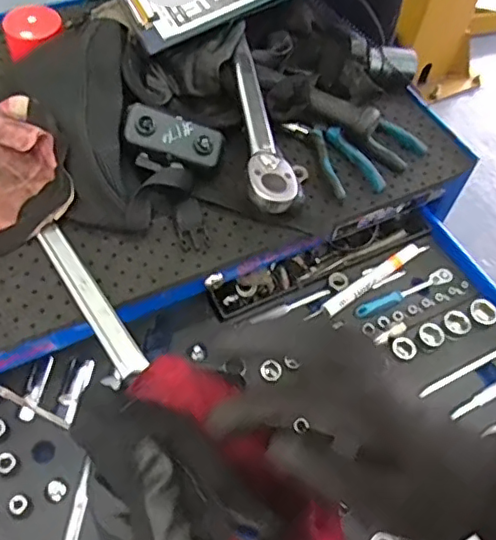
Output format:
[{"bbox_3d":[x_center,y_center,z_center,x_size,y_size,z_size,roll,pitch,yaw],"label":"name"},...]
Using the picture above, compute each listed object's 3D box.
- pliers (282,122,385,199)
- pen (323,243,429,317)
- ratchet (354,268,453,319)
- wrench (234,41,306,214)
[{"bbox_3d":[0.093,-0.127,0.621,0.052,0.018,0.123,-16,58,-19],"label":"pliers"},{"bbox_3d":[0.142,0.007,0.640,0.147,0.015,0.020,-32,64,-27],"label":"pen"},{"bbox_3d":[0.172,0.026,0.635,0.125,0.018,0.018,-20,59,-22],"label":"ratchet"},{"bbox_3d":[0.019,-0.155,0.590,0.055,0.027,0.241,1,54,-8],"label":"wrench"}]

